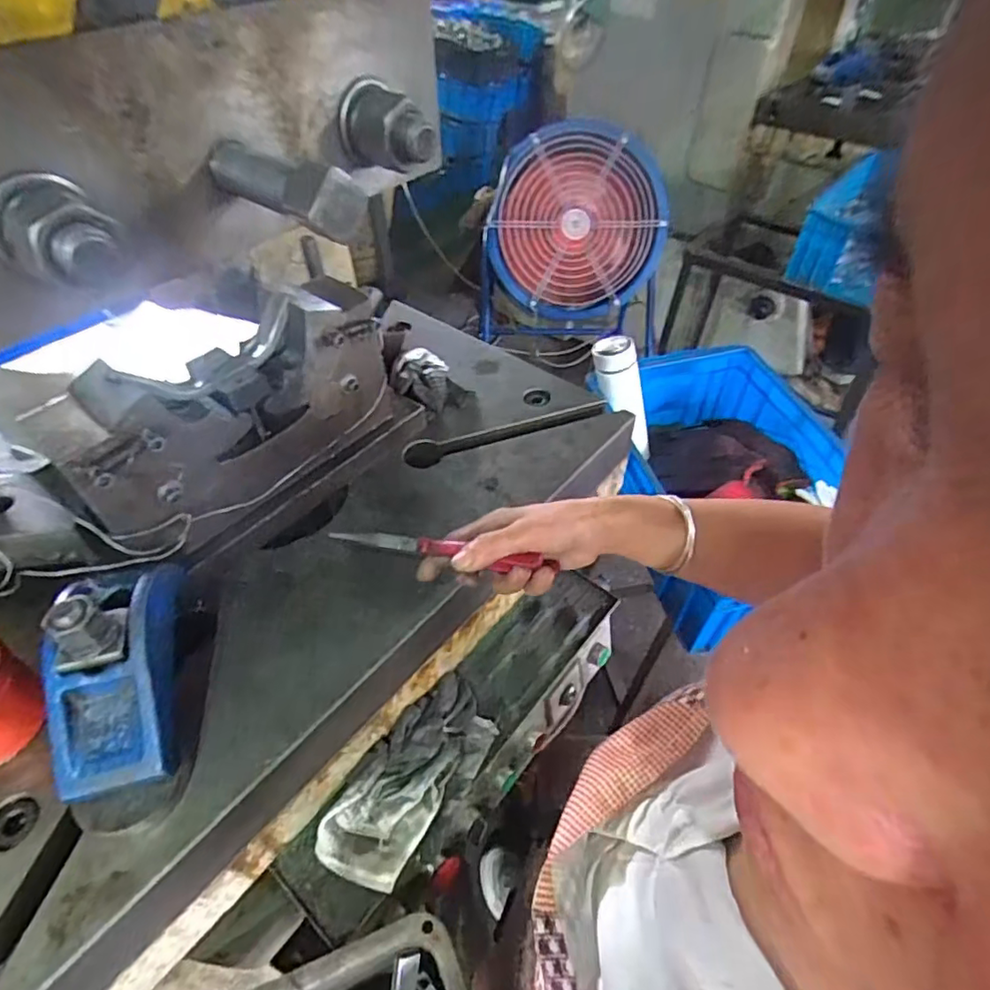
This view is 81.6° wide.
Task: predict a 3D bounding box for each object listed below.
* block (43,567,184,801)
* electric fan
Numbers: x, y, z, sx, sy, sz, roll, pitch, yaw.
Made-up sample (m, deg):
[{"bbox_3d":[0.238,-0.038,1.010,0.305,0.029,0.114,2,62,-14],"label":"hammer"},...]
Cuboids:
[{"bbox_3d":[-0.270,0.111,0.399,0.073,0.089,0.151,-14,49,-12],"label":"block"},{"bbox_3d":[0.199,-0.636,1.450,0.443,0.477,0.252,-2,48,-2],"label":"electric fan"}]

